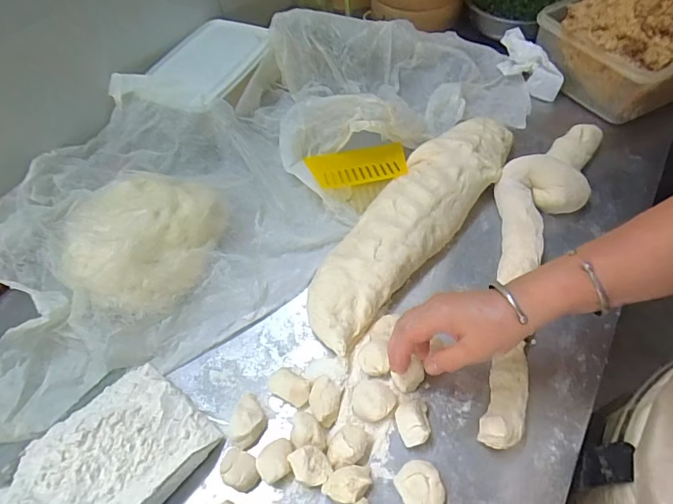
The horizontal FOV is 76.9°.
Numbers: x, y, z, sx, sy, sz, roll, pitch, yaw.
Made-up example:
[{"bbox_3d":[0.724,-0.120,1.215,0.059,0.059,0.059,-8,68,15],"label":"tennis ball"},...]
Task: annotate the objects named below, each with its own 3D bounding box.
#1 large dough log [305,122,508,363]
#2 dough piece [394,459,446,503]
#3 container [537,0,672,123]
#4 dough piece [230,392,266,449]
[{"bbox_3d":[0.098,-0.047,0.539,0.102,0.050,0.384,32,64,23],"label":"large dough log"},{"bbox_3d":[0.077,0.217,0.393,0.039,0.018,0.044,-21,57,-9],"label":"dough piece"},{"bbox_3d":[0.498,-0.343,0.653,0.312,0.157,0.204,-23,57,-10],"label":"container"},{"bbox_3d":[-0.089,0.171,0.433,0.032,0.022,0.052,2,57,7],"label":"dough piece"}]

